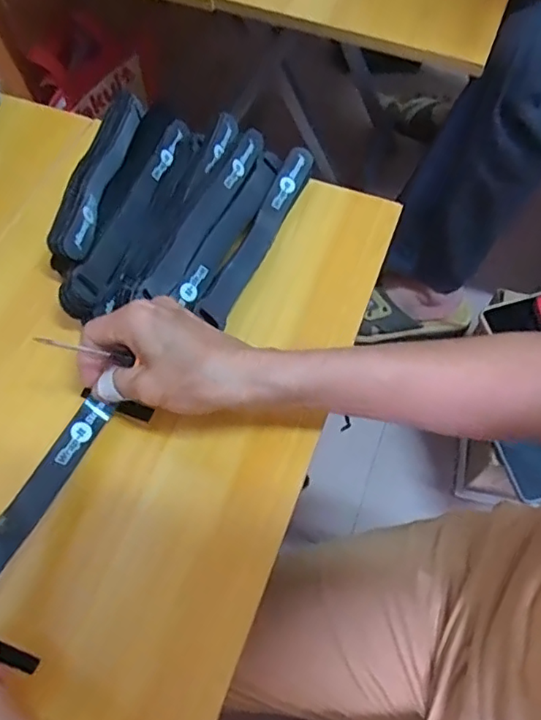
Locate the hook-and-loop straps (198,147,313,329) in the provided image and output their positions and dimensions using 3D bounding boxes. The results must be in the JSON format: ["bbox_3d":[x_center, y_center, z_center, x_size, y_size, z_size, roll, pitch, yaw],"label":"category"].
[{"bbox_3d":[-0.008,-0.101,0.446,0.022,0.018,0.180,21,64,10],"label":"hook-and-loop straps"}]

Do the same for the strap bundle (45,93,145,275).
[{"bbox_3d":[-0.139,-0.153,0.469,0.032,0.032,0.195,7,62,3],"label":"strap bundle"}]

